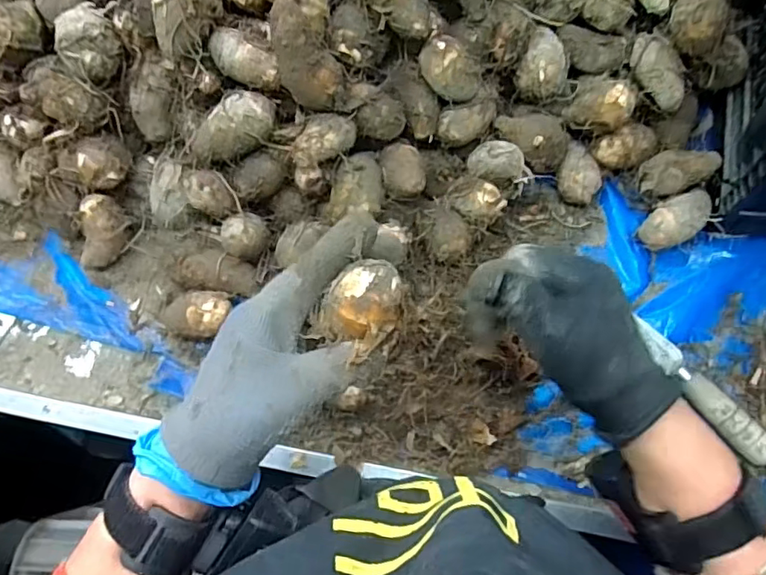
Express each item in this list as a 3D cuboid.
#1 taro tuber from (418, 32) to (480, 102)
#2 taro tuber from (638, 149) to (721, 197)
[{"bbox_3d":[0.053,-0.172,0.439,0.049,0.033,0.037,9,75,2],"label":"taro tuber"},{"bbox_3d":[0.263,-0.105,0.503,0.064,0.031,0.039,-23,77,-6],"label":"taro tuber"}]

